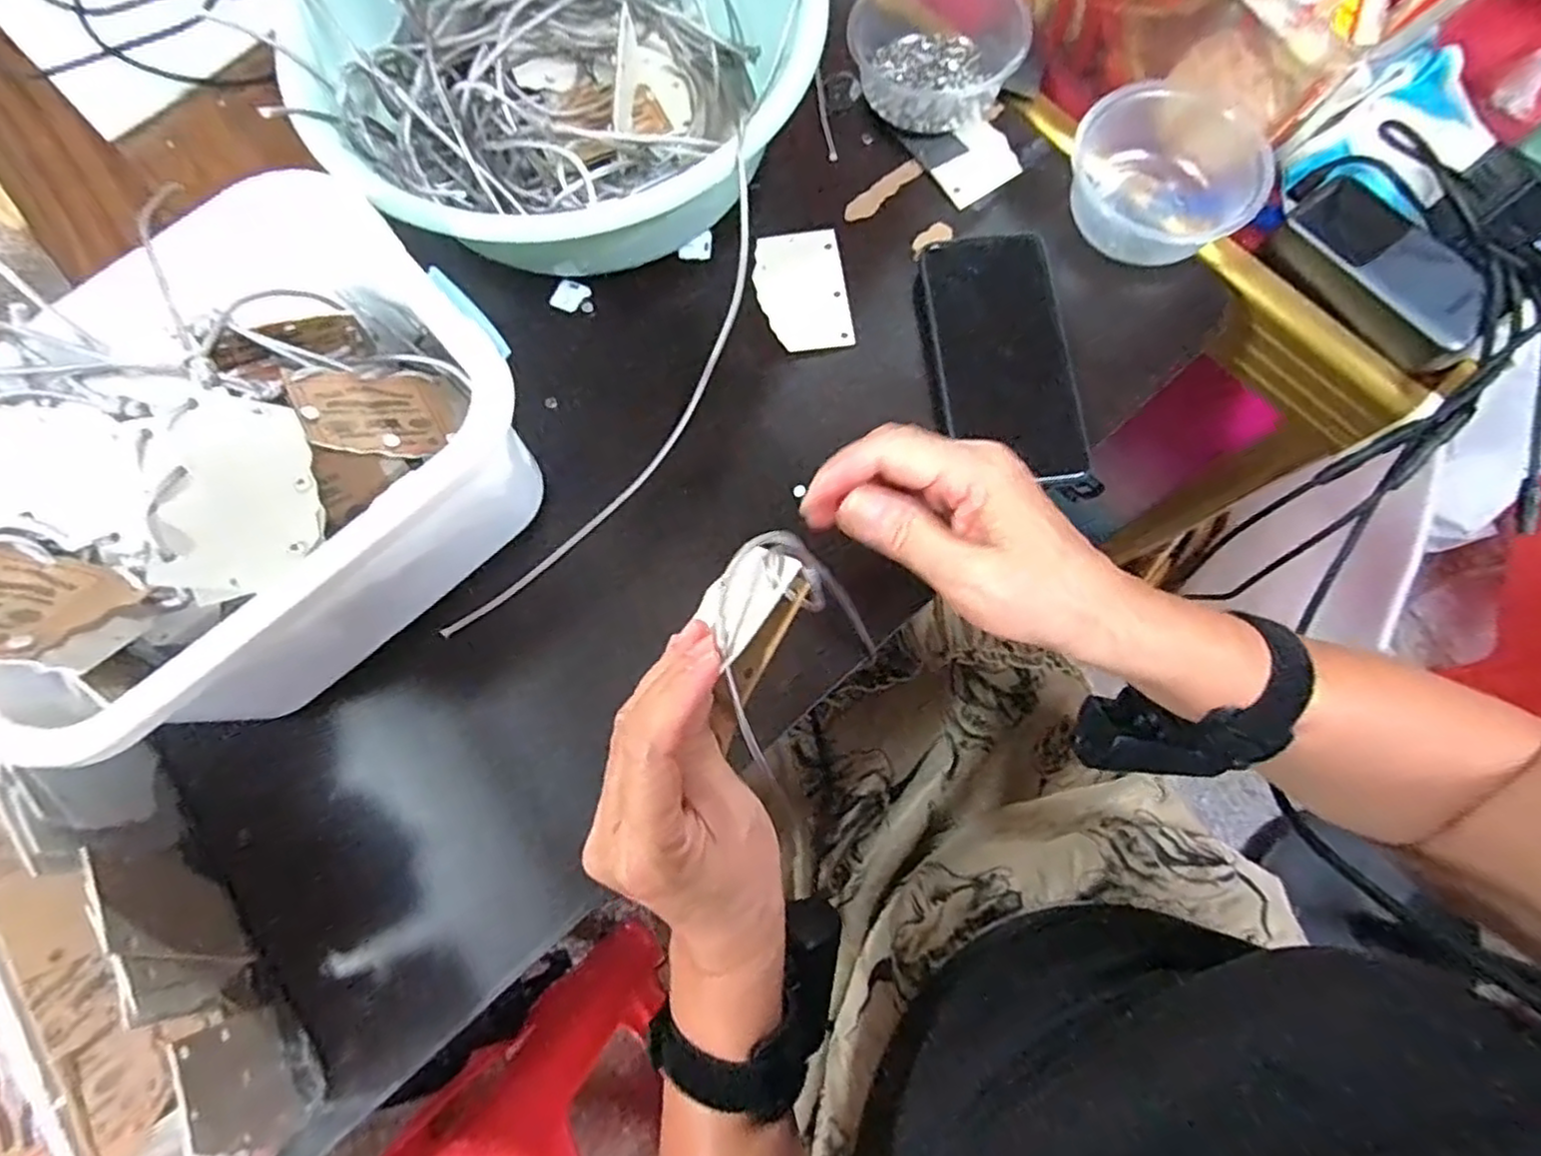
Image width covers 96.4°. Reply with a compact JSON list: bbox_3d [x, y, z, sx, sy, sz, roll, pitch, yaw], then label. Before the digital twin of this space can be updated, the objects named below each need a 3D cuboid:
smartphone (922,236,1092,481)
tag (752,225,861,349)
[{"bbox_3d":[0.139,-0.132,0.411,0.074,0.010,0.151,-9,85,8],"label":"smartphone"},{"bbox_3d":[0.021,-0.185,0.442,0.056,0.004,0.086,-8,76,0],"label":"tag"}]

